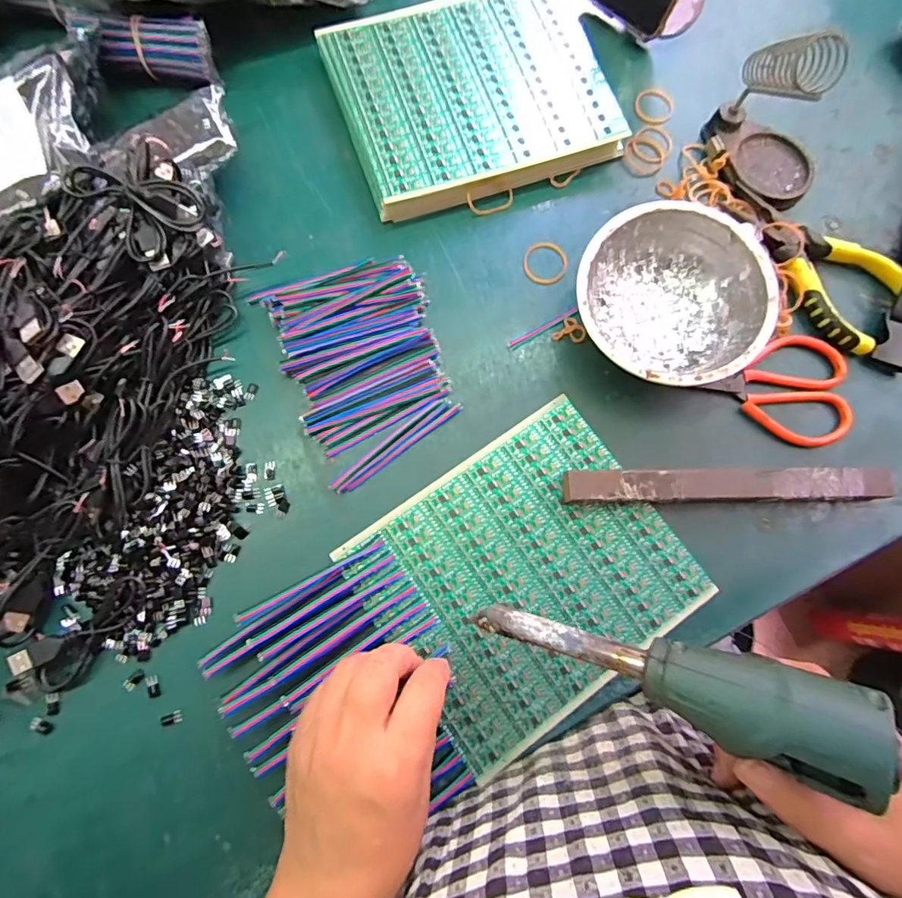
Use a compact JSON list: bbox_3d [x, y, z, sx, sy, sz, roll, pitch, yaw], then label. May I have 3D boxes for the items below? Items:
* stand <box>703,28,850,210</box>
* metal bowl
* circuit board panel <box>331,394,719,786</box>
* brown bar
[{"bbox_3d":[0.248,-0.243,0.371,0.072,0.067,0.093,-29,79,-9],"label":"stand"},{"bbox_3d":[0.150,-0.100,0.345,0.125,0.049,0.124,0,78,-2],"label":"metal bowl"},{"bbox_3d":[0.051,0.079,0.323,0.185,0.010,0.165,-34,76,-11],"label":"circuit board panel"},{"bbox_3d":[0.185,0.025,0.330,0.219,0.021,0.021,0,78,-3],"label":"brown bar"}]

